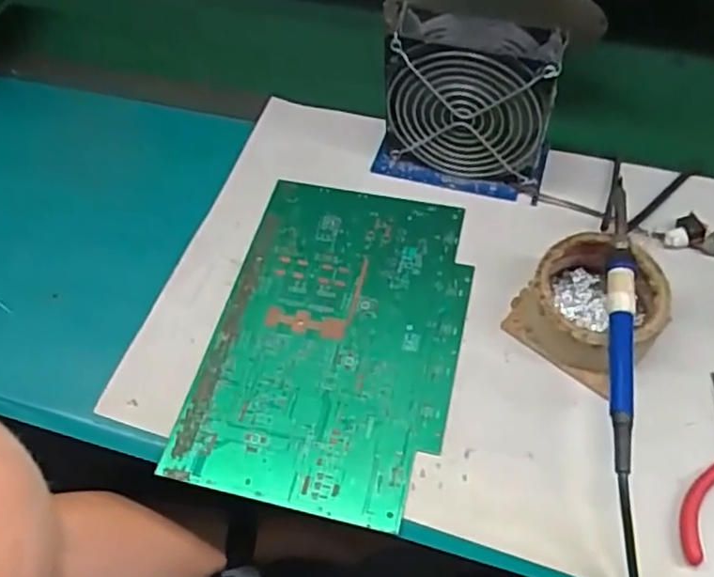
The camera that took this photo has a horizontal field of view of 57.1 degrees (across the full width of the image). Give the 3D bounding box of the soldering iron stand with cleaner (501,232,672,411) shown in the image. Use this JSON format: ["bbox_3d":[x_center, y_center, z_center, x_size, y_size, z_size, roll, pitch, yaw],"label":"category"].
[{"bbox_3d":[0.157,0.010,0.439,0.088,0.053,0.080,33,63,26],"label":"soldering iron stand with cleaner"}]

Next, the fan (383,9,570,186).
[{"bbox_3d":[0.084,-0.137,0.494,0.121,0.127,0.041,11,55,14],"label":"fan"}]

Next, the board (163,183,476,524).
[{"bbox_3d":[-0.013,0.030,0.463,0.167,0.006,0.246,11,60,10],"label":"board"}]

